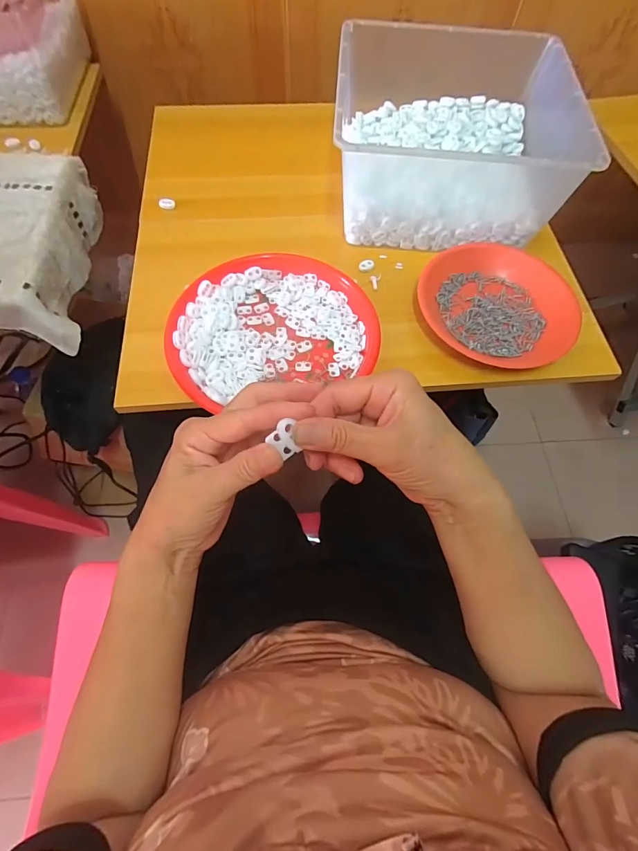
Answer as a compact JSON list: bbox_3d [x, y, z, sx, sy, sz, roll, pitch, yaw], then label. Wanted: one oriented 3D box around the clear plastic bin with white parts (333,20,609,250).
[{"bbox_3d":[0.173,-0.384,0.540,0.287,0.130,0.269,3,65,1],"label":"clear plastic bin with white parts"}]

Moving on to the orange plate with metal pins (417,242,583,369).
[{"bbox_3d":[0.223,-0.152,0.506,0.175,0.033,0.189,0,65,0],"label":"orange plate with metal pins"}]

